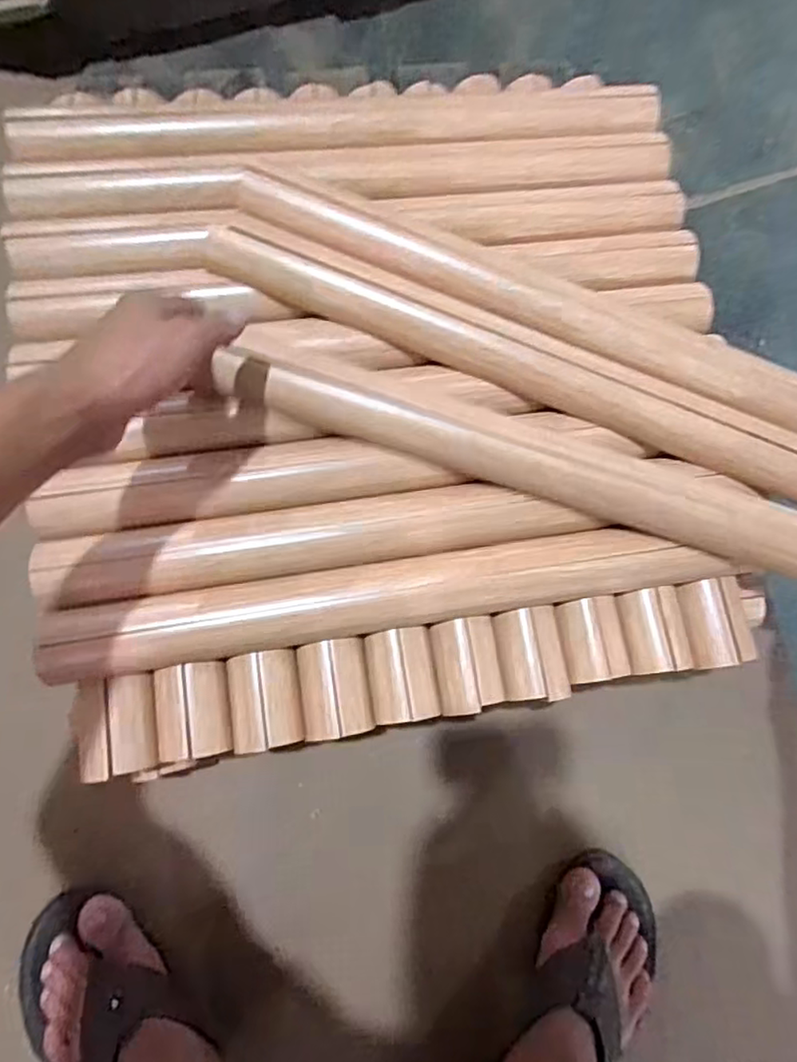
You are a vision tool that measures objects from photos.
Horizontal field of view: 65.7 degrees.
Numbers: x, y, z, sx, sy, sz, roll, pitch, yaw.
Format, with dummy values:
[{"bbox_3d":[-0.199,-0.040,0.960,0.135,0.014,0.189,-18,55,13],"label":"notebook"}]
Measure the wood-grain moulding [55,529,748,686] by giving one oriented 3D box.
[{"bbox_3d":[0.007,0.047,0.453,0.498,0.041,0.048,-8,85,-4],"label":"wood-grain moulding"}]

